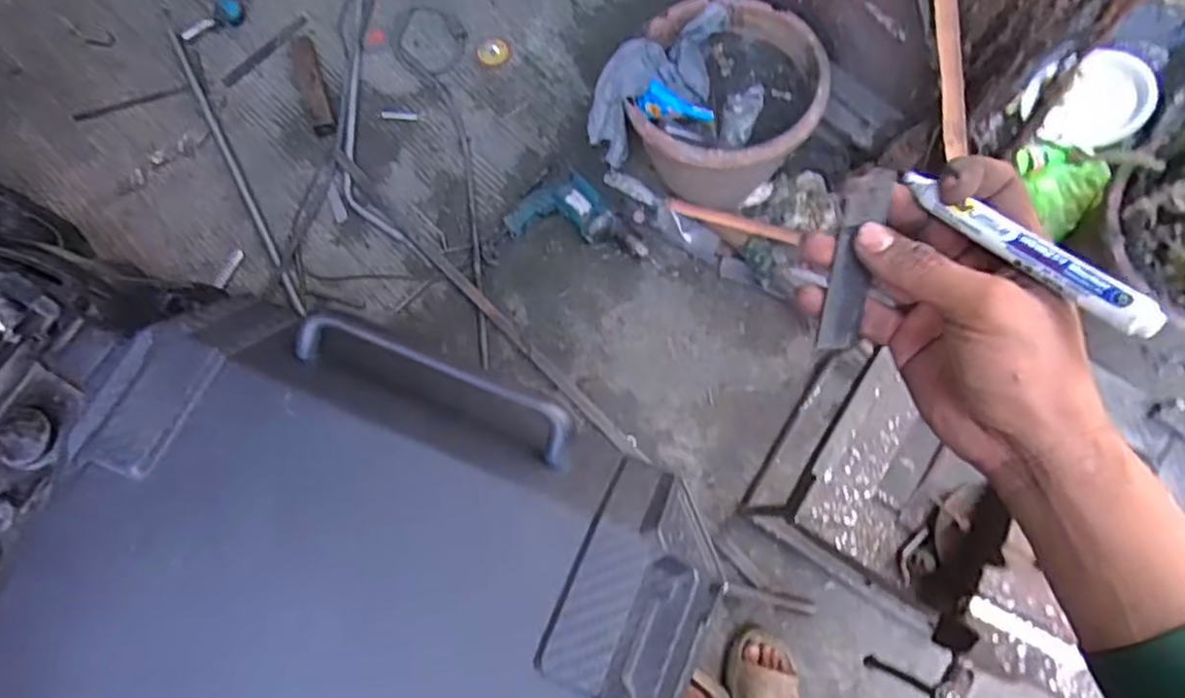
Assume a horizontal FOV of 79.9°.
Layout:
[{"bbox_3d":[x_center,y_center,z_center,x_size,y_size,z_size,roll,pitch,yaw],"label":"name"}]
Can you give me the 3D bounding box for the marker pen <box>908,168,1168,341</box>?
[{"bbox_3d":[0.190,-0.047,0.316,0.013,0.011,0.127,-34,52,-7],"label":"marker pen"}]

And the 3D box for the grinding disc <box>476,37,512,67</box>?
[{"bbox_3d":[-0.227,-0.685,1.631,0.075,0.004,0.076,0,77,1],"label":"grinding disc"}]

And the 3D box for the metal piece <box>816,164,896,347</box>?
[{"bbox_3d":[0.129,-0.043,0.348,0.026,0.007,0.087,1,102,-22],"label":"metal piece"}]

